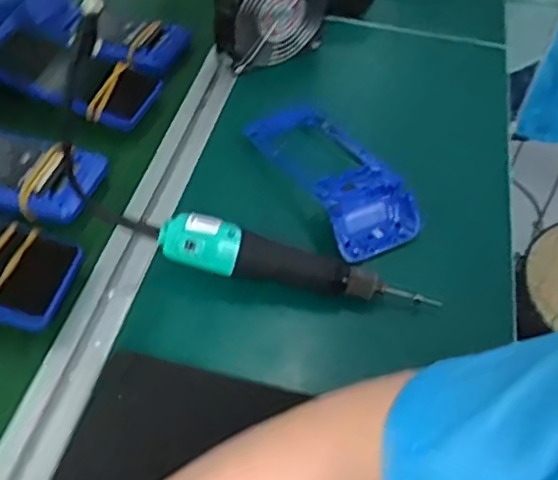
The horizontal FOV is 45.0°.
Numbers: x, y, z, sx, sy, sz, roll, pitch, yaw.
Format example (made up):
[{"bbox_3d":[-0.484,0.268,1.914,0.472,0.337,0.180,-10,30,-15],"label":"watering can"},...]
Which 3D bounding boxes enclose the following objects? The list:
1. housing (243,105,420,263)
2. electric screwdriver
[{"bbox_3d":[0.046,-0.073,0.631,0.082,0.028,0.208,-19,54,-22],"label":"housing"},{"bbox_3d":[0.015,0.018,0.540,0.217,0.048,0.033,9,49,1],"label":"electric screwdriver"}]

